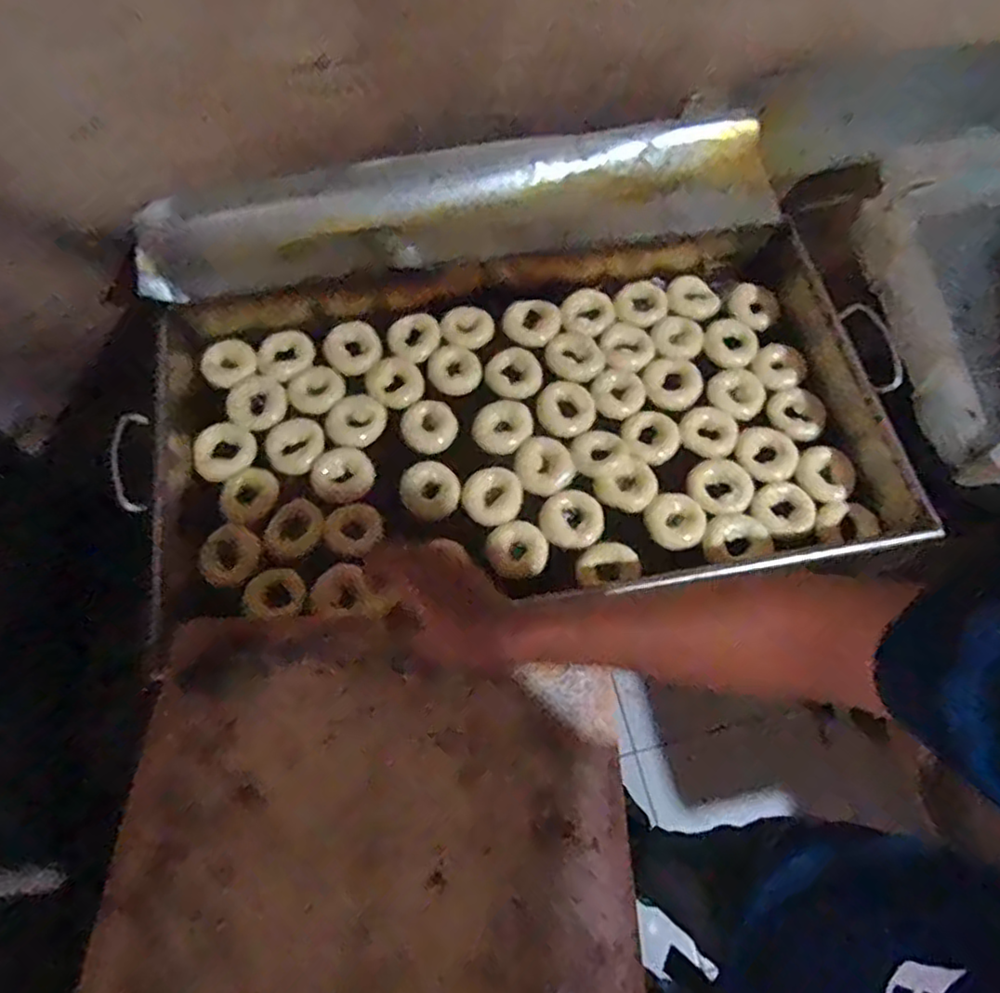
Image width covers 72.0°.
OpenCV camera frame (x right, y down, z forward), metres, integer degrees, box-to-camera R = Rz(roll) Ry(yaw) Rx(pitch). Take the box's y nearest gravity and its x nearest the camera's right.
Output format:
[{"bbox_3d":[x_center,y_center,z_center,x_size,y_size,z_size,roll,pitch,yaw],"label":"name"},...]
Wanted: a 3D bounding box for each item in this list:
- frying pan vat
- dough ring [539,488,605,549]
[{"bbox_3d":[0.022,-0.103,0.882,0.875,0.089,0.491,-6,63,-2],"label":"frying pan vat"},{"bbox_3d":[0.090,0.028,0.854,0.077,0.020,0.073,0,63,1],"label":"dough ring"}]

